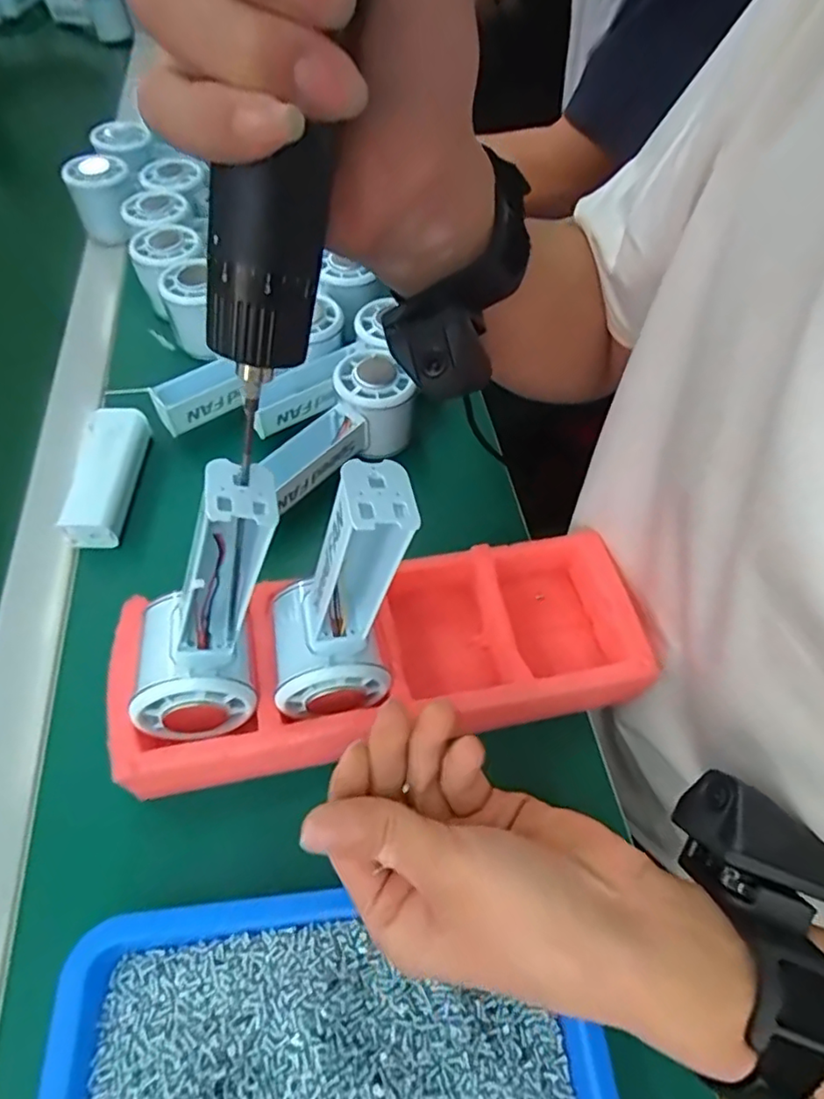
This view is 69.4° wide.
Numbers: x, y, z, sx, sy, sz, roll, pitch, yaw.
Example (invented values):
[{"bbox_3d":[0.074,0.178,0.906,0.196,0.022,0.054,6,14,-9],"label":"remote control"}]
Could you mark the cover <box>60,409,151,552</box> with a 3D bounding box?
[{"bbox_3d":[-0.204,-0.048,0.403,0.034,0.031,0.097,-1,56,-2],"label":"cover"}]

